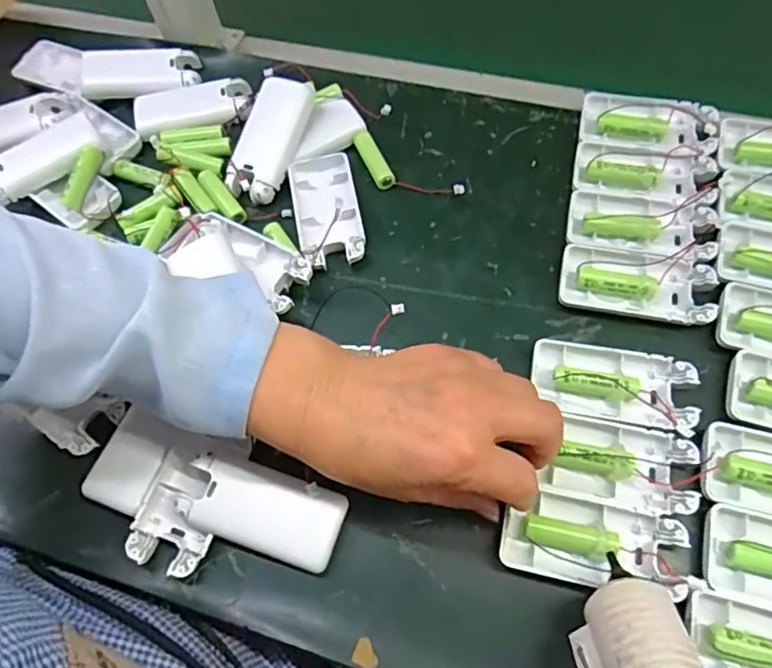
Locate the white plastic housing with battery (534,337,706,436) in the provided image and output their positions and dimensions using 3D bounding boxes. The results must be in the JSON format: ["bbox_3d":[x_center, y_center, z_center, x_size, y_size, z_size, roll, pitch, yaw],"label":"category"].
[{"bbox_3d":[0.136,0.031,0.353,0.093,0.015,0.046,11,66,10],"label":"white plastic housing with battery"}]

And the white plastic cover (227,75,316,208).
[{"bbox_3d":[-0.088,-0.148,0.442,0.047,0.016,0.097,17,82,11],"label":"white plastic cover"}]

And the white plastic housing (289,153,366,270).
[{"bbox_3d":[-0.043,-0.090,0.426,0.046,0.018,0.095,-12,64,-1],"label":"white plastic housing"}]

